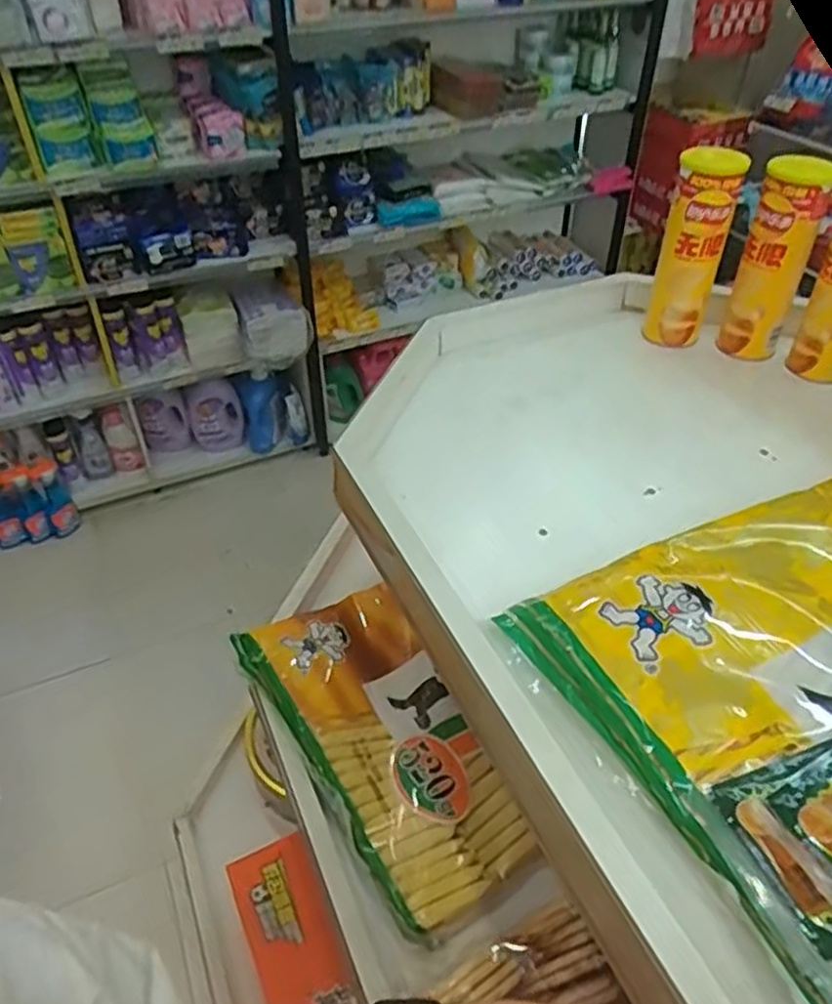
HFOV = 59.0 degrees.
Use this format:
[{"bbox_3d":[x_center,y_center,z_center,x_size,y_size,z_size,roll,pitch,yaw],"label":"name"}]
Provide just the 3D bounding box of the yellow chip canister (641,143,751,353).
[{"bbox_3d":[0.309,-0.279,0.825,0.067,0.209,0.061,17,45,17],"label":"yellow chip canister"}]

